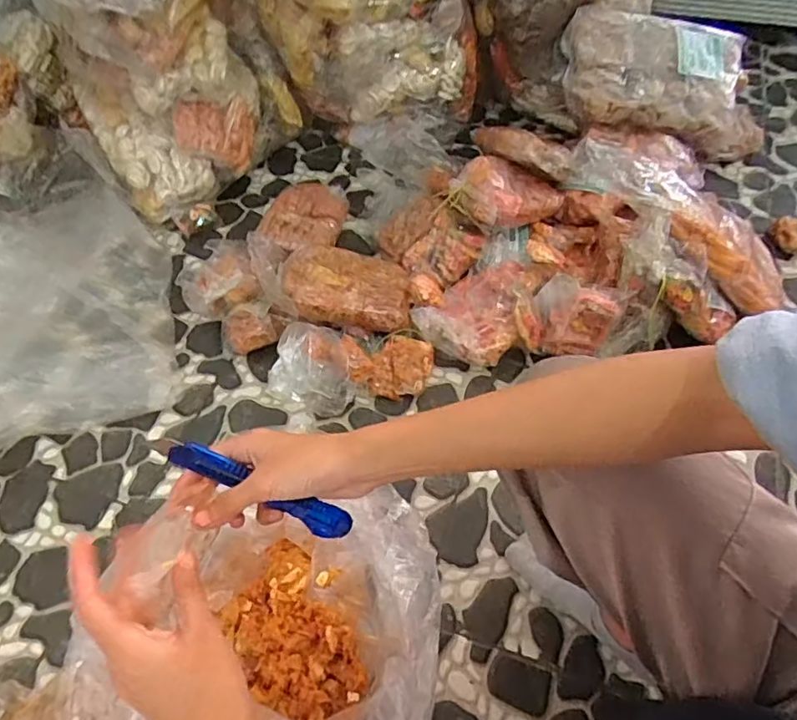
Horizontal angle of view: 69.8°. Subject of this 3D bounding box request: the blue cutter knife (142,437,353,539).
[{"bbox_3d":[-0.097,0.089,0.399,0.026,0.153,0.015,-25,40,41],"label":"blue cutter knife"}]

